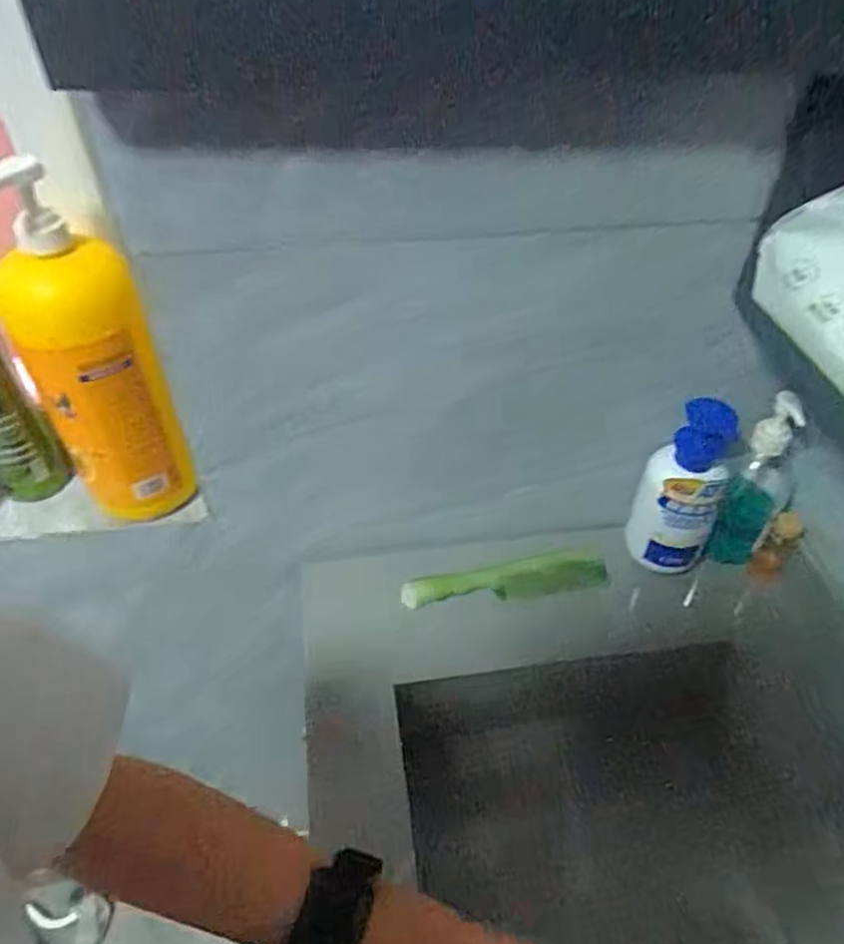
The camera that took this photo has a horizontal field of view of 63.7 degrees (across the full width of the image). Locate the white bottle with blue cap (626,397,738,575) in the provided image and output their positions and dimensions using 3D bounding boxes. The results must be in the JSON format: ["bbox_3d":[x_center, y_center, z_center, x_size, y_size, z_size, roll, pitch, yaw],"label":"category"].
[{"bbox_3d":[0.244,0.020,0.648,0.074,0.172,0.061,9,46,9],"label":"white bottle with blue cap"}]

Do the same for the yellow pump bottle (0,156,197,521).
[{"bbox_3d":[-0.255,-0.077,0.527,0.087,0.295,0.089,-24,50,-22],"label":"yellow pump bottle"}]

